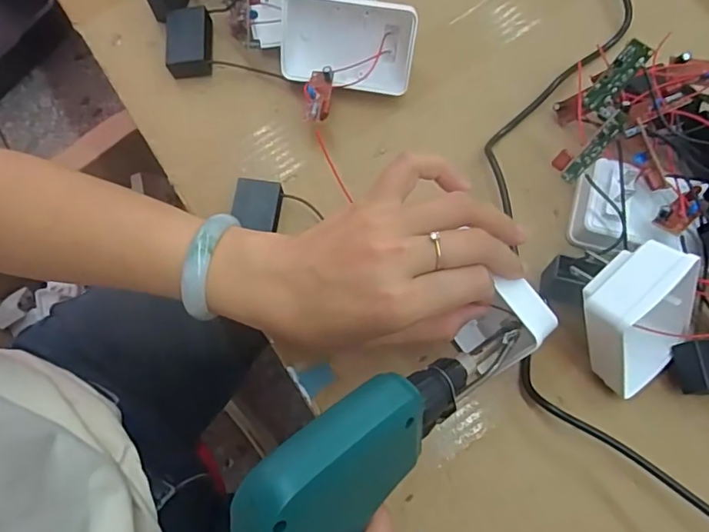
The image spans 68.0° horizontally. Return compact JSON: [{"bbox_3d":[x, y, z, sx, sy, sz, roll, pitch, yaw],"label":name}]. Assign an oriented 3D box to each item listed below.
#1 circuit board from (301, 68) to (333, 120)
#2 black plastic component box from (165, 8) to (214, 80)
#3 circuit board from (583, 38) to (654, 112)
[{"bbox_3d":[-0.026,-0.117,0.359,0.020,0.005,0.041,-4,66,17],"label":"circuit board"},{"bbox_3d":[-0.122,-0.162,0.386,0.033,0.020,0.046,-6,73,0],"label":"black plastic component box"},{"bbox_3d":[0.160,-0.115,0.322,0.015,0.045,0.007,45,44,13],"label":"circuit board"}]

